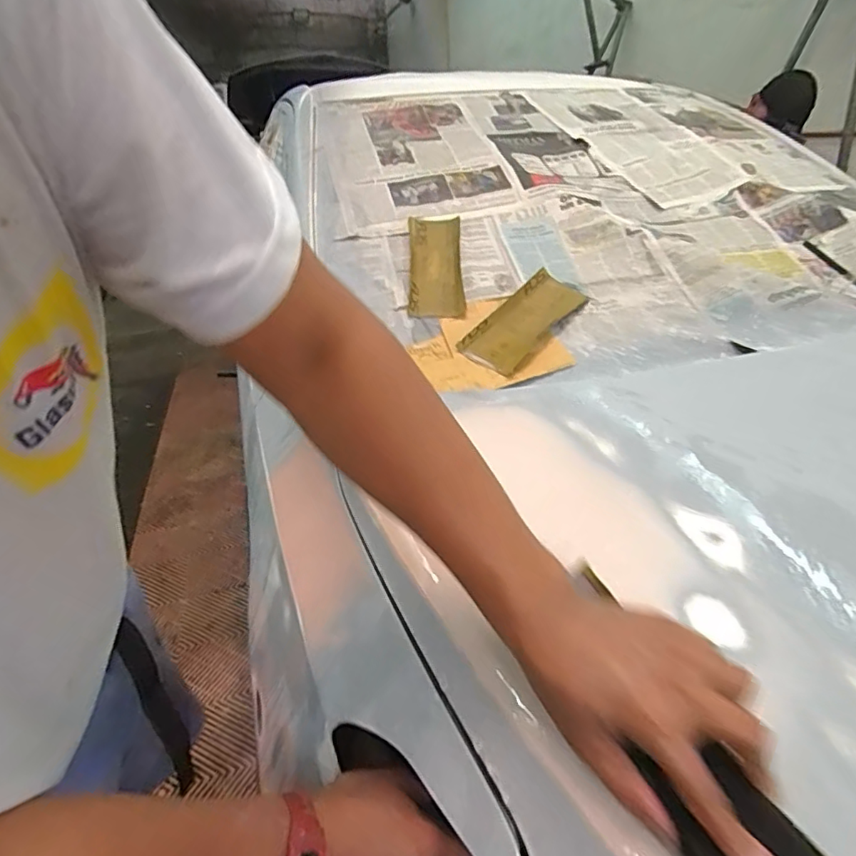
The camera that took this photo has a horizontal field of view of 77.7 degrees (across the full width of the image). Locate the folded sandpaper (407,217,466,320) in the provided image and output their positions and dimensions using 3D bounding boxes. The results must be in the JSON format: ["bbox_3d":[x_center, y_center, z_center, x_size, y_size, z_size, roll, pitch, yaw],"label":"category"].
[{"bbox_3d":[0.011,-0.269,0.874,0.084,0.015,0.235,-3,57,3],"label":"folded sandpaper"}]

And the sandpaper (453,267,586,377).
[{"bbox_3d":[0.145,-0.165,0.801,0.092,0.015,0.227,37,62,18],"label":"sandpaper"}]

